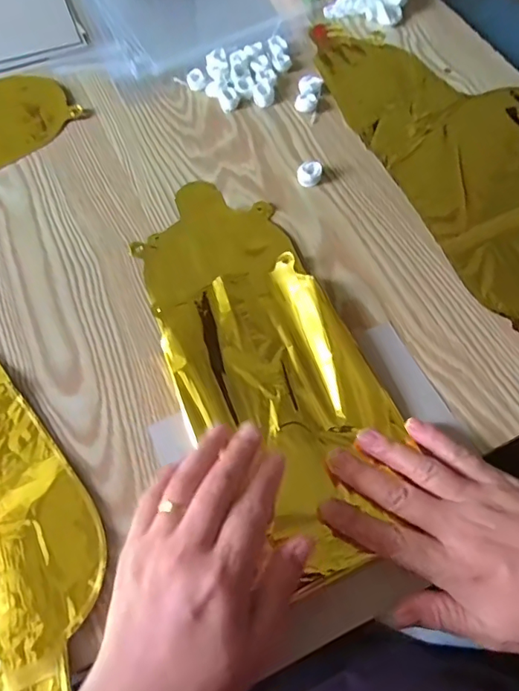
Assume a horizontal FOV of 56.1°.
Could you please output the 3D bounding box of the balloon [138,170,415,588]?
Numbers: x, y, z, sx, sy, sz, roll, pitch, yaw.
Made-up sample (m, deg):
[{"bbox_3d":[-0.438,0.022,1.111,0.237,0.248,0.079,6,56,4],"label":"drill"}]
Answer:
[{"bbox_3d":[-0.002,-0.002,0.355,0.125,0.016,0.310,-22,65,-10],"label":"balloon"}]

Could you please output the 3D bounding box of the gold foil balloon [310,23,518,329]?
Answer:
[{"bbox_3d":[0.211,-0.180,0.440,0.196,0.008,0.401,-21,65,-9],"label":"gold foil balloon"}]

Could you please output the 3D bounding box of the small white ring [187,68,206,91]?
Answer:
[{"bbox_3d":[-0.062,-0.261,0.477,0.017,0.010,0.020,-9,64,-4],"label":"small white ring"}]

